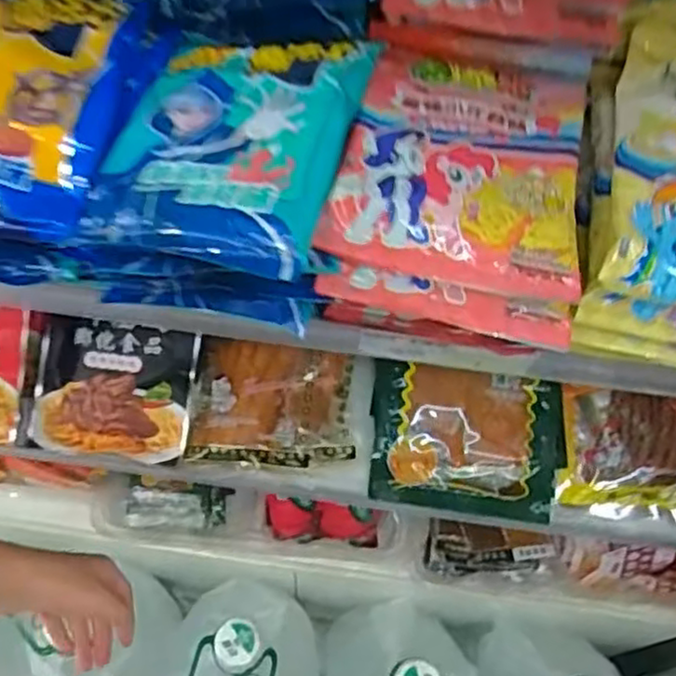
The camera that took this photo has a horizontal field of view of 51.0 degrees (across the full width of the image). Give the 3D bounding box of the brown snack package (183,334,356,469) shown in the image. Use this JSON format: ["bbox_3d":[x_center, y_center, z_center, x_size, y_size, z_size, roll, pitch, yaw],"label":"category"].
[{"bbox_3d":[-0.065,0.066,0.699,0.157,0.040,0.116,6,60,0],"label":"brown snack package"}]

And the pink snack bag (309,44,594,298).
[{"bbox_3d":[0.064,-0.092,0.367,0.121,0.021,0.139,10,60,2],"label":"pink snack bag"}]

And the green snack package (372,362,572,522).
[{"bbox_3d":[0.129,0.094,0.704,0.198,0.038,0.160,8,83,5],"label":"green snack package"}]

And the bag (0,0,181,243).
[{"bbox_3d":[-0.179,-0.132,0.393,0.133,0.044,0.159,12,60,3],"label":"bag"}]

